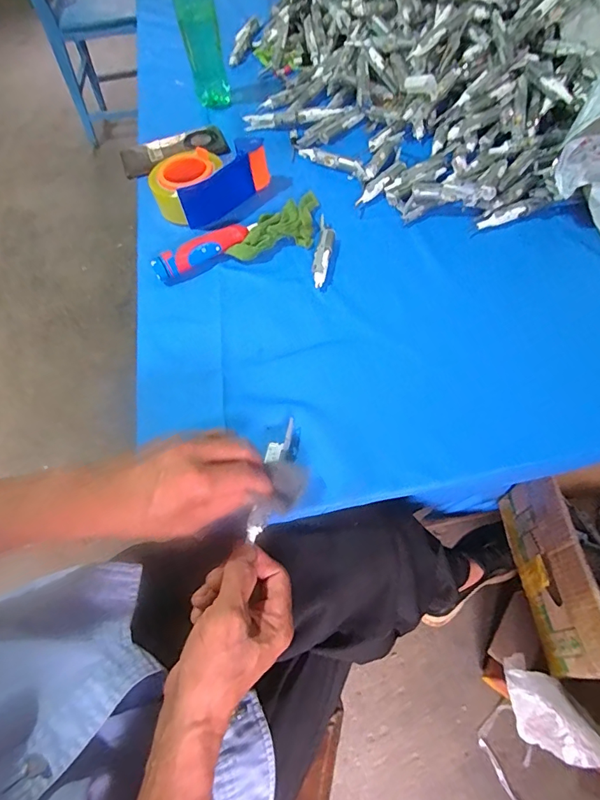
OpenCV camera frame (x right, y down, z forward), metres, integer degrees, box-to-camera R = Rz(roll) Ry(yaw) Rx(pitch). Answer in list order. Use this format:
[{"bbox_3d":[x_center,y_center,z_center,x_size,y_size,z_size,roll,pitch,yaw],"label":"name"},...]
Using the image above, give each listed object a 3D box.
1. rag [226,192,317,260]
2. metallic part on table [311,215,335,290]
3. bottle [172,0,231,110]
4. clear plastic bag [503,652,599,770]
[{"bbox_3d":[-0.018,-0.221,0.565,0.066,0.025,0.142,38,69,23],"label":"rag"},{"bbox_3d":[0.030,-0.190,0.549,0.021,0.012,0.117,5,60,7],"label":"metallic part on table"},{"bbox_3d":[-0.159,-0.596,0.669,0.061,0.235,0.053,-15,60,-5],"label":"bottle"},{"bbox_3d":[0.346,0.433,0.600,0.088,0.068,0.148,-21,61,-8],"label":"clear plastic bag"}]

